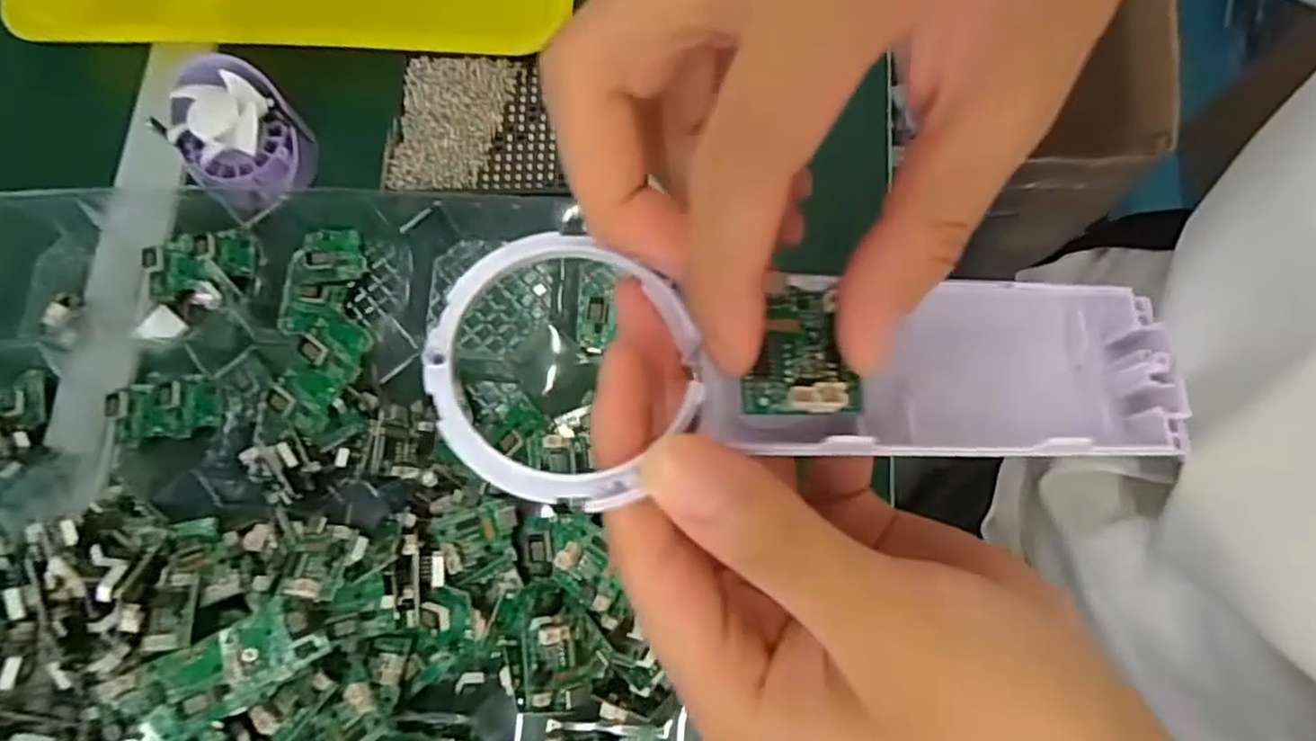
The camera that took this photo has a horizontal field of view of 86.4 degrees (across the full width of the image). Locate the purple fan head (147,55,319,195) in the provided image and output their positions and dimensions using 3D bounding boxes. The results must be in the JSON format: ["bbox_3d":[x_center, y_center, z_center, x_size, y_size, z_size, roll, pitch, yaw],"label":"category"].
[{"bbox_3d":[-0.220,-0.125,0.368,0.070,0.029,0.070,-4,100,-21],"label":"purple fan head"}]

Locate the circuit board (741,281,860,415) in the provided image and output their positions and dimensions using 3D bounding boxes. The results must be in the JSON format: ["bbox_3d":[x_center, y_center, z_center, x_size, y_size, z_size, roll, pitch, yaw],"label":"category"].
[{"bbox_3d":[0.031,-0.005,0.155,0.024,0.007,0.030,2,76,0],"label":"circuit board"}]

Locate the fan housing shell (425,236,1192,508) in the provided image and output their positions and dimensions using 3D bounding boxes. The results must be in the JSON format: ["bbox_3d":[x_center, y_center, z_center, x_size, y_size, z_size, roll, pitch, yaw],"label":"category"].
[{"bbox_3d":[0.037,0.000,0.164,0.171,0.024,0.057,-1,76,-10],"label":"fan housing shell"}]

